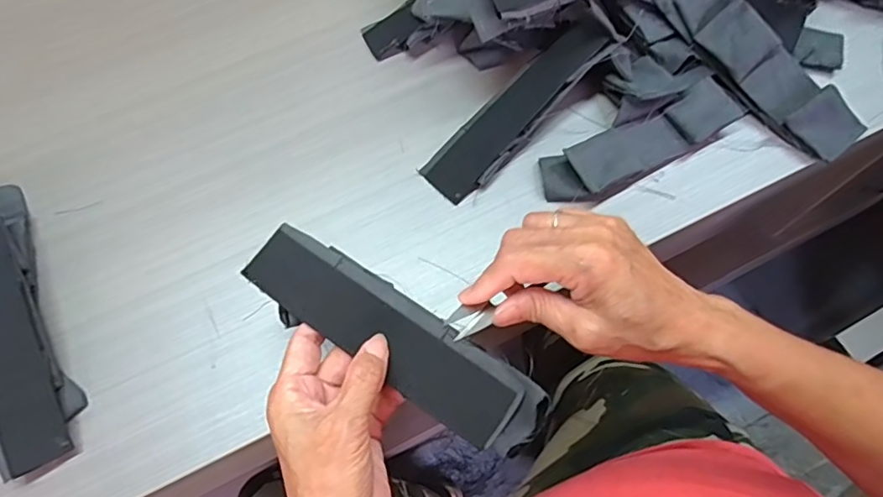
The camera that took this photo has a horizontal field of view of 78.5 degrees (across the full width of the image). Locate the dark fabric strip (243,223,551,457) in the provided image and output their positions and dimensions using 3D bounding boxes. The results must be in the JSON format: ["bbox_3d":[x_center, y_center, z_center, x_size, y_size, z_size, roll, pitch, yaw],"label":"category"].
[{"bbox_3d":[-0.032,0.050,0.321,0.197,0.011,0.049,31,74,15],"label":"dark fabric strip"}]

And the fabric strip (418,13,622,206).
[{"bbox_3d":[0.062,-0.119,0.453,0.188,0.011,0.049,-47,68,2],"label":"fabric strip"}]

